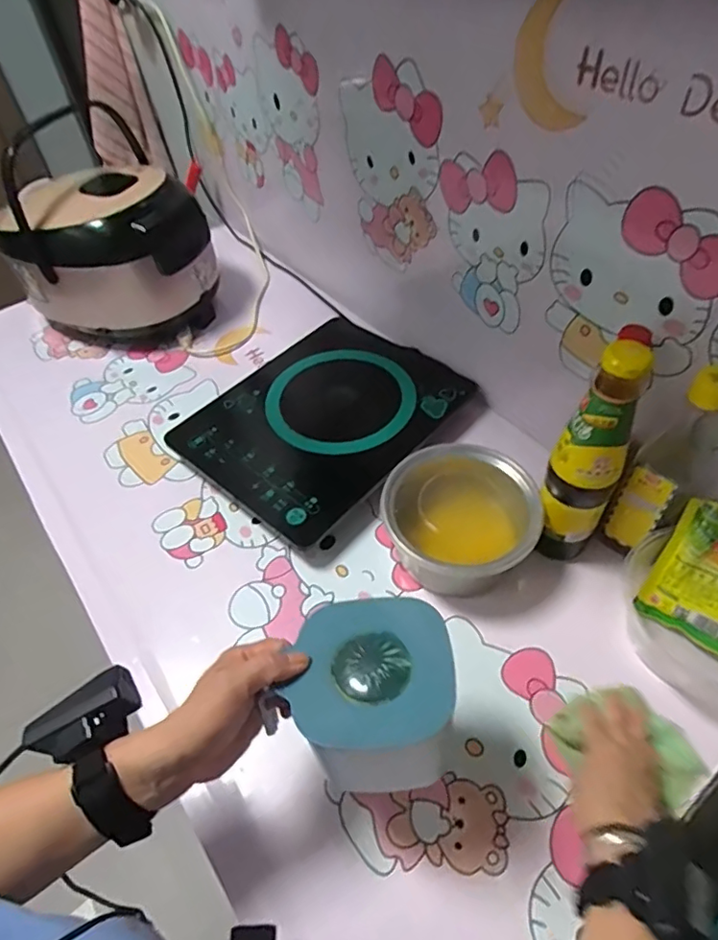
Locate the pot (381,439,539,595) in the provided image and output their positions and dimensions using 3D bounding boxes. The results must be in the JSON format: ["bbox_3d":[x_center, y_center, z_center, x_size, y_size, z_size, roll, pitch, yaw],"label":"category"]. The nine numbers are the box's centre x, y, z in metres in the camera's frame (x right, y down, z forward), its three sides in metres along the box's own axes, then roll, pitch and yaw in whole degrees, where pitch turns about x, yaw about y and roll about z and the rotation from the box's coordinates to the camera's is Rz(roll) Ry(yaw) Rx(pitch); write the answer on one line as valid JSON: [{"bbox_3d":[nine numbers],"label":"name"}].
[{"bbox_3d":[0.107,0.058,0.600,0.154,0.097,0.138,-3,50,3],"label":"pot"}]

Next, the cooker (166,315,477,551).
[{"bbox_3d":[-0.039,-0.078,0.755,0.276,0.057,0.351,31,59,27],"label":"cooker"}]

